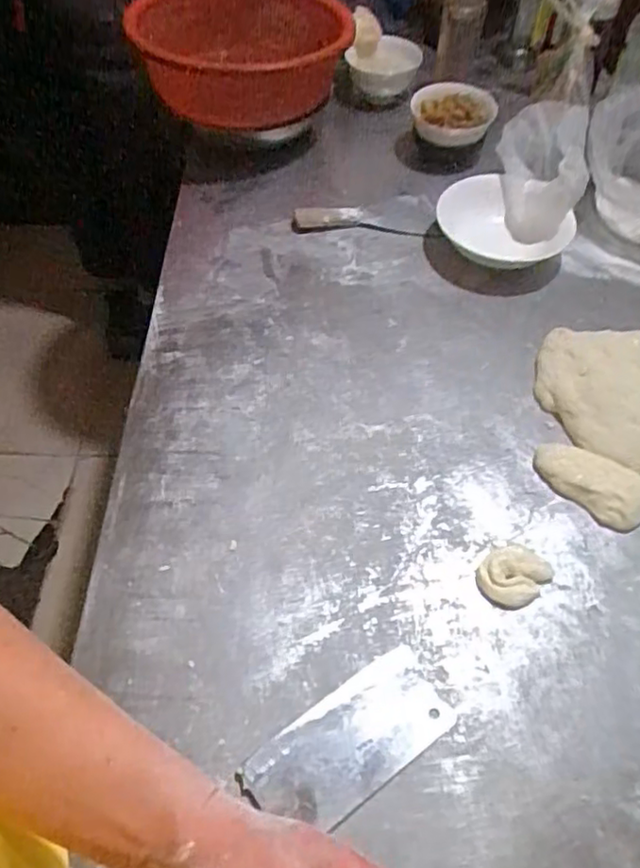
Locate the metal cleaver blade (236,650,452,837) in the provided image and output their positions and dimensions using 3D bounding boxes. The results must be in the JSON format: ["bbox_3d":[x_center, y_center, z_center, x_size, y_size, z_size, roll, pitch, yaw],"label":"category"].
[{"bbox_3d":[0.024,0.256,0.533,0.172,0.005,0.081,-30,63,-22],"label":"metal cleaver blade"}]

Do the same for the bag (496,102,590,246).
[{"bbox_3d":[0.286,-0.346,0.859,0.110,0.107,0.160,13,56,9],"label":"bag"}]

